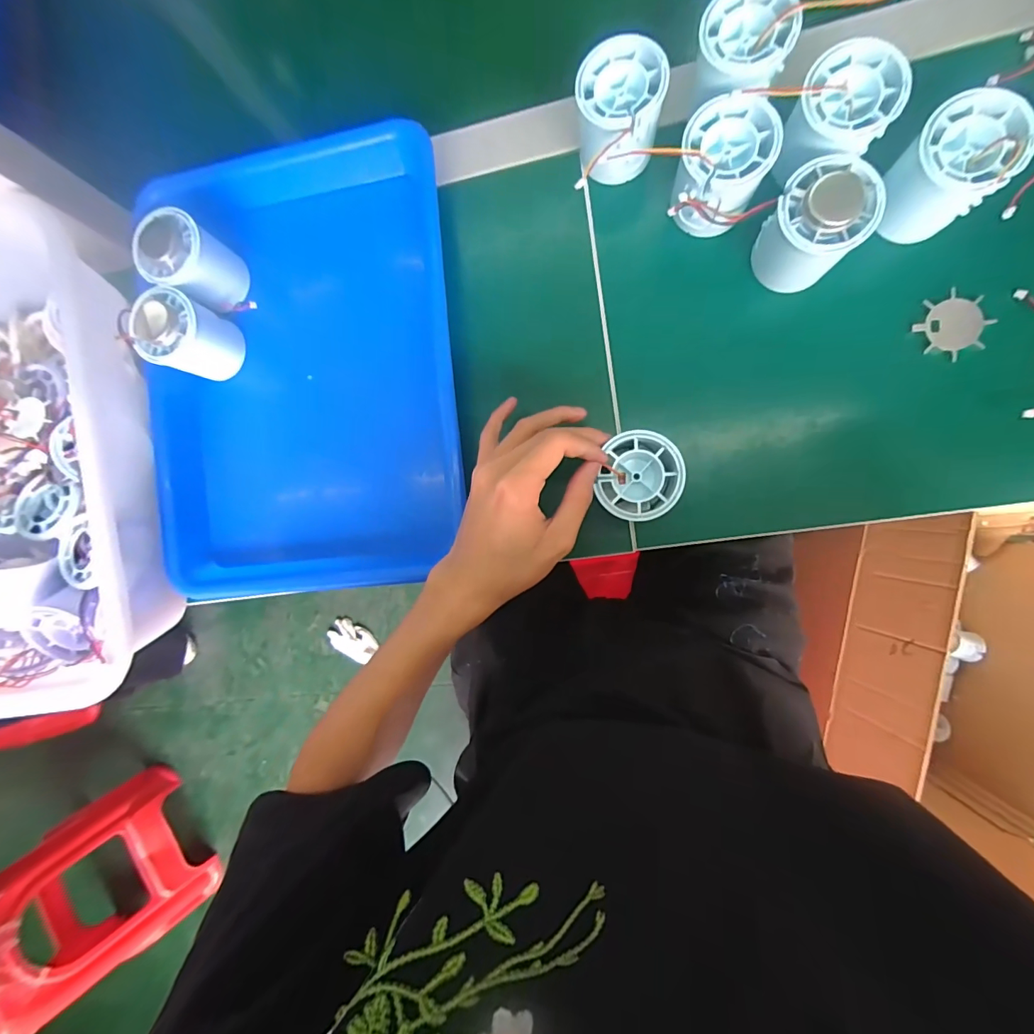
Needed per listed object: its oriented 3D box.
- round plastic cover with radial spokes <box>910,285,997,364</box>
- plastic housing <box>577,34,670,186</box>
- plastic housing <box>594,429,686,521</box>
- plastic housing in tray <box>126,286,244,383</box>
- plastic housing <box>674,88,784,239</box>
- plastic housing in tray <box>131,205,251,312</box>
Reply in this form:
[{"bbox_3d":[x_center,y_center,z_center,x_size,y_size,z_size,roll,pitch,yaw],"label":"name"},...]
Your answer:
[{"bbox_3d":[0.287,-0.126,0.289,0.041,0.006,0.041,2,97,14],"label":"round plastic cover with radial spokes"},{"bbox_3d":[0.069,-0.267,0.296,0.053,0.051,0.057,0,90,9],"label":"plastic housing"},{"bbox_3d":[0.079,-0.025,0.281,0.049,0.017,0.054,25,94,8],"label":"plastic housing"},{"bbox_3d":[-0.257,-0.141,0.345,0.051,0.056,0.054,31,95,8],"label":"plastic housing in tray"},{"bbox_3d":[0.130,-0.220,0.282,0.053,0.045,0.056,0,90,9],"label":"plastic housing"},{"bbox_3d":[-0.247,-0.195,0.341,0.056,0.054,0.055,26,94,8],"label":"plastic housing in tray"}]

